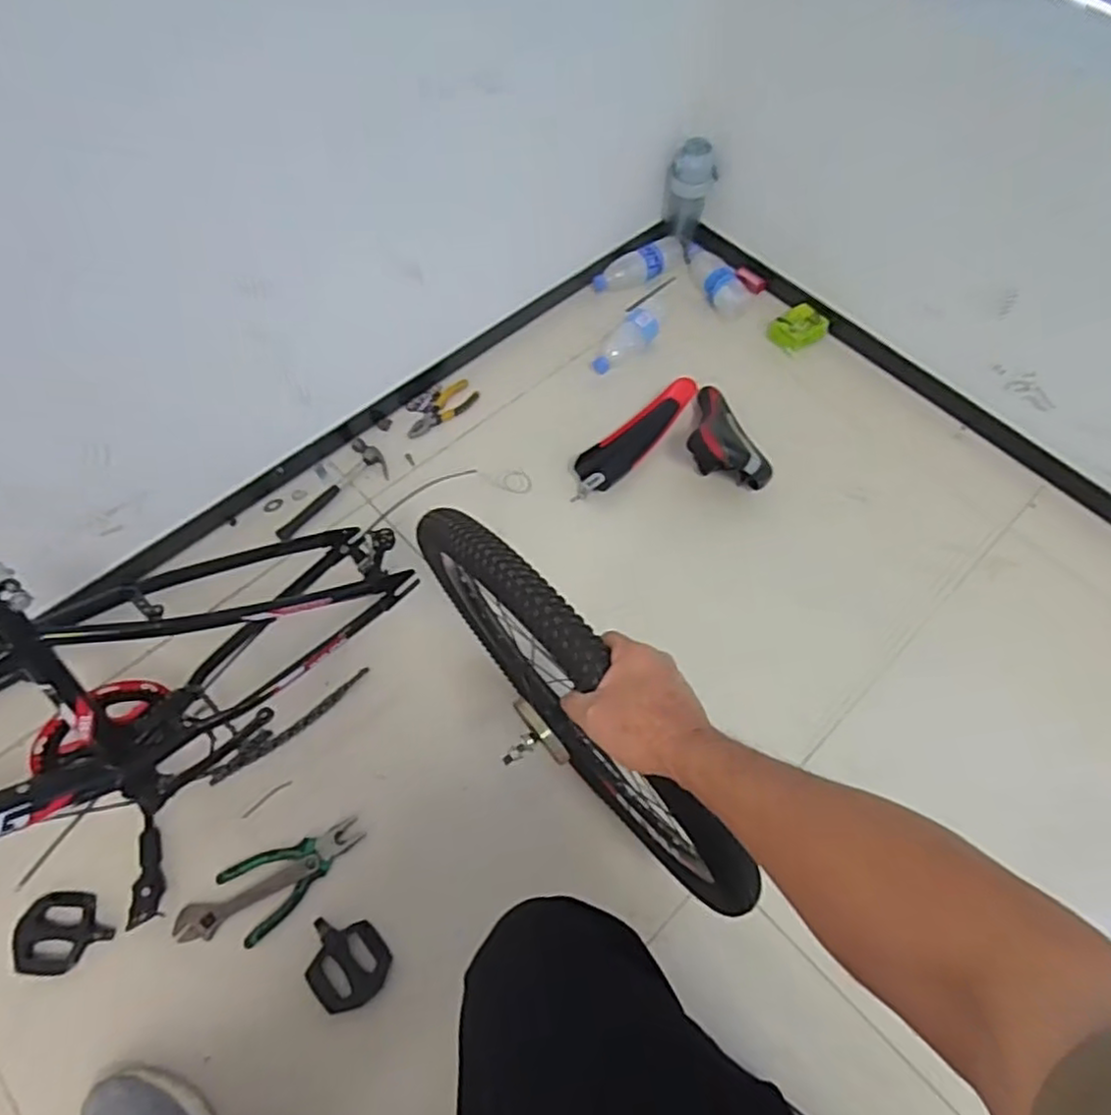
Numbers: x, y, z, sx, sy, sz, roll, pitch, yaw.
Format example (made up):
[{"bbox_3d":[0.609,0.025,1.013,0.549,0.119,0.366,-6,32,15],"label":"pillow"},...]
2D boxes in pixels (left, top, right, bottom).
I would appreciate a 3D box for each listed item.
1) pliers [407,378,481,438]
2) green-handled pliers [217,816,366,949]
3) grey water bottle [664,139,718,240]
[{"bbox_3d":[-0.210,-0.272,1.286,0.060,0.014,0.152,40,68,18],"label":"pliers"},{"bbox_3d":[-0.345,0.412,0.931,0.179,0.020,0.101,-34,68,-18],"label":"green-handled pliers"},{"bbox_3d":[0.270,-0.746,1.412,0.096,0.200,0.086,14,62,5],"label":"grey water bottle"}]

